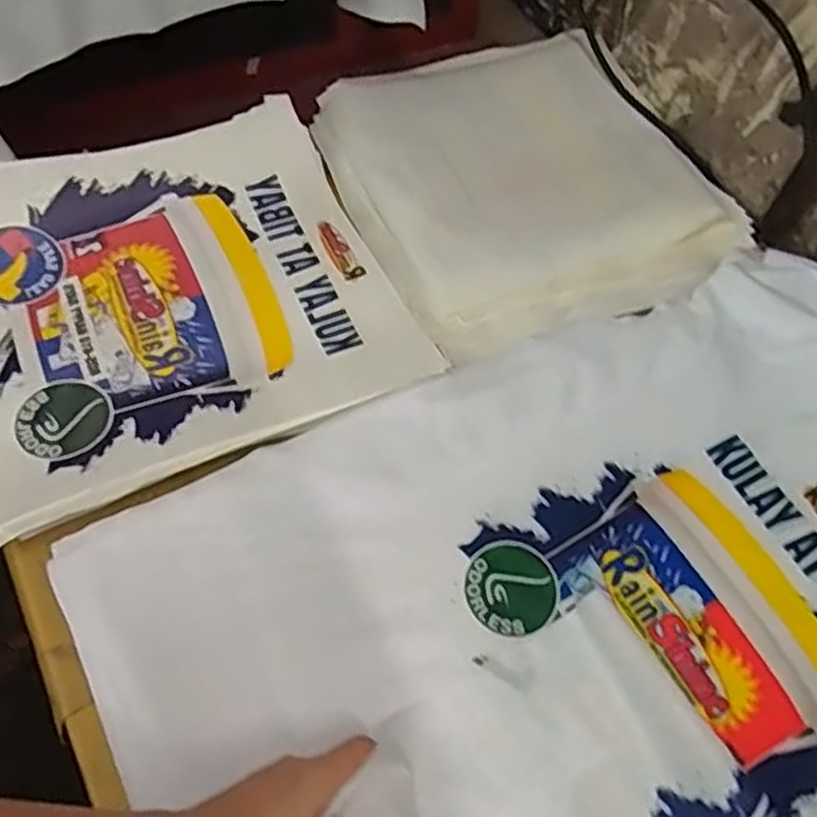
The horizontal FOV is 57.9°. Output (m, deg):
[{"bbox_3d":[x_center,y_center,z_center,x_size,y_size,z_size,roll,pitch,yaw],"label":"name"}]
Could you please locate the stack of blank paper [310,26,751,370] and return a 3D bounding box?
[{"bbox_3d":[0.124,-0.248,0.777,0.387,0.051,0.385,-17,61,-14],"label":"stack of blank paper"}]

